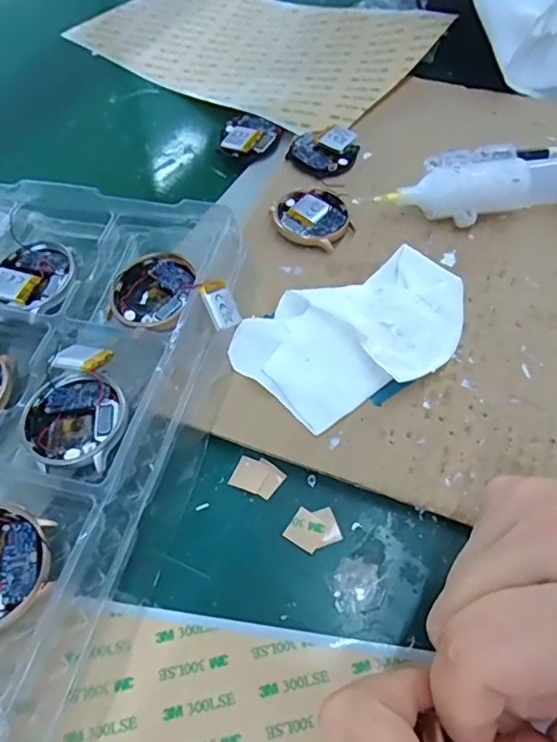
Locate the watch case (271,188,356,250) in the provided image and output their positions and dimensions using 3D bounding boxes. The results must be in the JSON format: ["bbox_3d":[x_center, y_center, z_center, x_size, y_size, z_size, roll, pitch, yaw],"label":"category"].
[{"bbox_3d":[0.020,-0.090,0.327,0.047,0.011,0.042,37,64,22],"label":"watch case"}]

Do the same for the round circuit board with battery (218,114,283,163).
[{"bbox_3d":[-0.020,-0.164,0.384,0.041,0.007,0.038,0,56,0],"label":"round circuit board with battery"}]

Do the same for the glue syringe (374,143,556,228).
[{"bbox_3d":[0.132,-0.109,0.326,0.136,0.031,0.040,-3,56,-2],"label":"glue syringe"}]

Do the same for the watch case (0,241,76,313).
[{"bbox_3d":[-0.124,-0.050,0.281,0.042,0.006,0.042,18,58,12],"label":"watch case"}]

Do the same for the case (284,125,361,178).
[{"bbox_3d":[0.030,-0.144,0.362,0.042,0.011,0.040,-37,64,-22],"label":"case"}]

